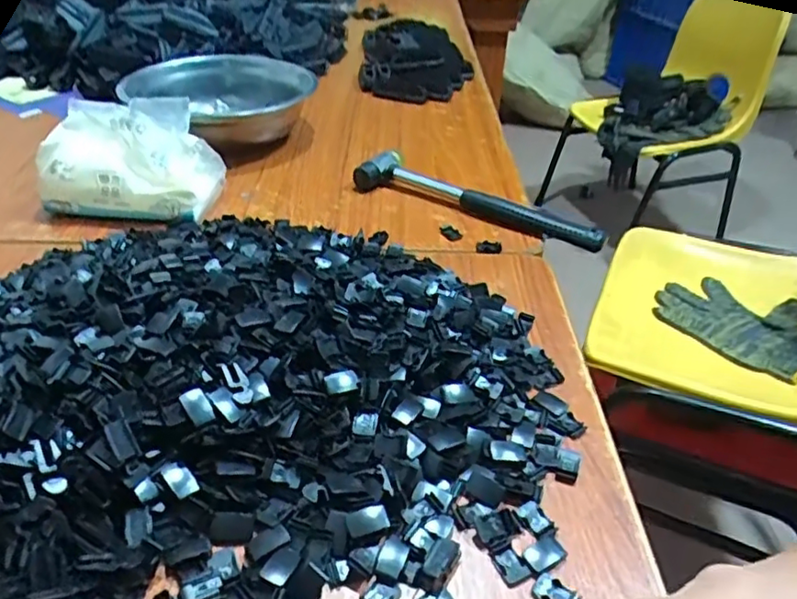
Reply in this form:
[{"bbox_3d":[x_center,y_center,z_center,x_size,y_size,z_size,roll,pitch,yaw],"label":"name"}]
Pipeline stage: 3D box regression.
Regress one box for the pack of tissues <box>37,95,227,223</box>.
[{"bbox_3d":[-0.229,-0.118,0.527,0.136,0.083,0.072,3,38,2],"label":"pack of tissues"}]

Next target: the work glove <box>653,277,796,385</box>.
[{"bbox_3d":[0.432,0.025,0.766,0.145,0.021,0.192,-29,47,-33],"label":"work glove"}]

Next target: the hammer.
[{"bbox_3d":[0.071,-0.094,0.555,0.230,0.026,0.046,18,40,20],"label":"hammer"}]

